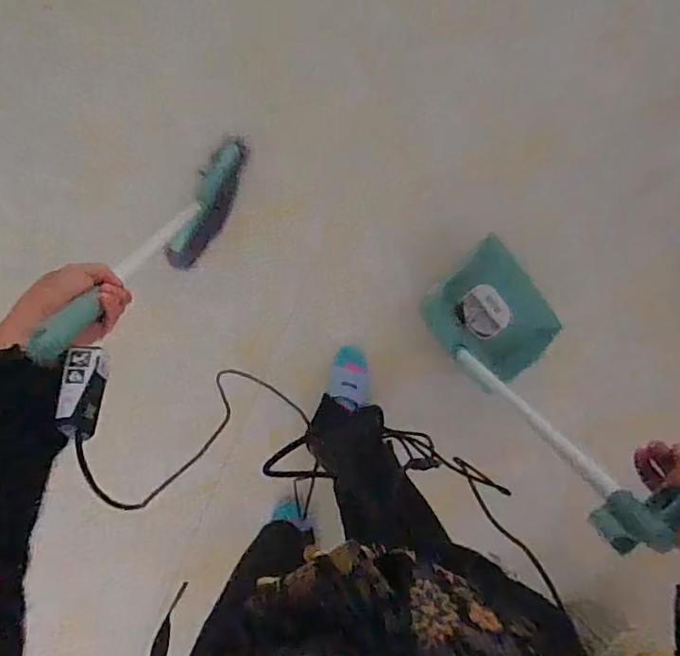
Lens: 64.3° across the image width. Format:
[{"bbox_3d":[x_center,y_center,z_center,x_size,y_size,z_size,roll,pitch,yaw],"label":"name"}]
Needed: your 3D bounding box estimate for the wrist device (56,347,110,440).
[{"bbox_3d":[-0.199,0.047,0.420,0.027,0.028,0.071,-2,62,-6],"label":"wrist device"}]

